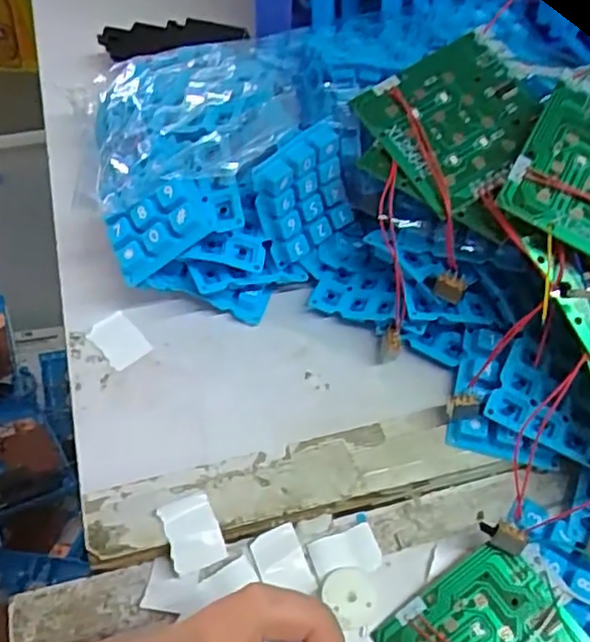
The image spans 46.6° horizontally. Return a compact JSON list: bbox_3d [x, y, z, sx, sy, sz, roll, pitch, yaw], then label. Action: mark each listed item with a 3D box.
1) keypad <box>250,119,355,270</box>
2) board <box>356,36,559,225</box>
[{"bbox_3d":[0.005,-0.058,0.320,0.046,0.056,0.010,-37,46,-18],"label":"keypad"},{"bbox_3d":[0.073,-0.091,0.304,0.069,0.005,0.074,-33,68,-5],"label":"board"}]

